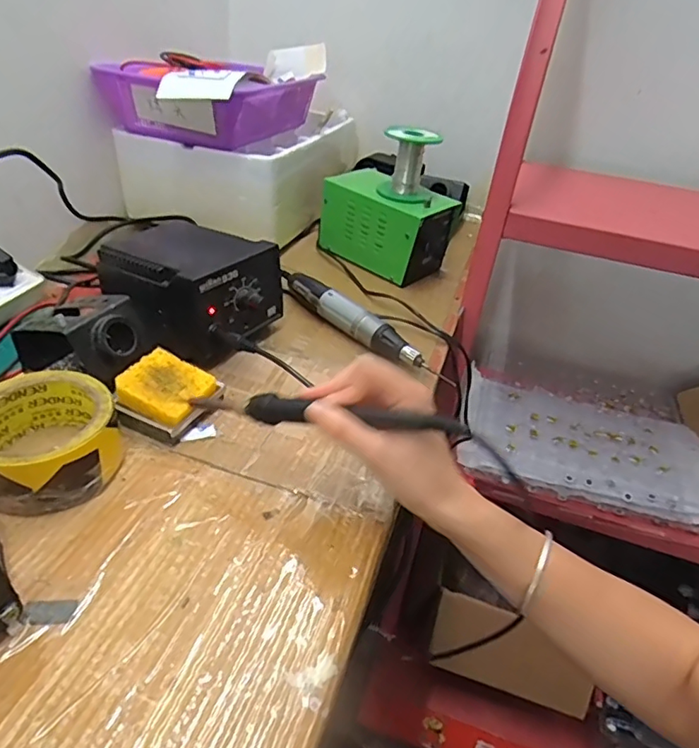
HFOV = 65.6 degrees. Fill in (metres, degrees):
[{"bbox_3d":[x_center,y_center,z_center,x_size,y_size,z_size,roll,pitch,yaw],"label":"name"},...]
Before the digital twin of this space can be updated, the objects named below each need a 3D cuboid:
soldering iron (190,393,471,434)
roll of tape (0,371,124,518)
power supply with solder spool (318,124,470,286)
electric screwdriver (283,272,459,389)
[{"bbox_3d":[-0.023,0.025,0.353,0.193,0.017,0.018,5,35,17],"label":"soldering iron"},{"bbox_3d":[-0.213,0.047,0.380,0.093,0.053,0.089,4,36,-3],"label":"roll of tape"},{"bbox_3d":[0.052,-0.223,0.693,0.160,0.162,0.094,31,43,30],"label":"power supply with solder spool"},{"bbox_3d":[0.009,-0.056,0.567,0.231,0.030,0.027,33,44,32],"label":"electric screwdriver"}]

